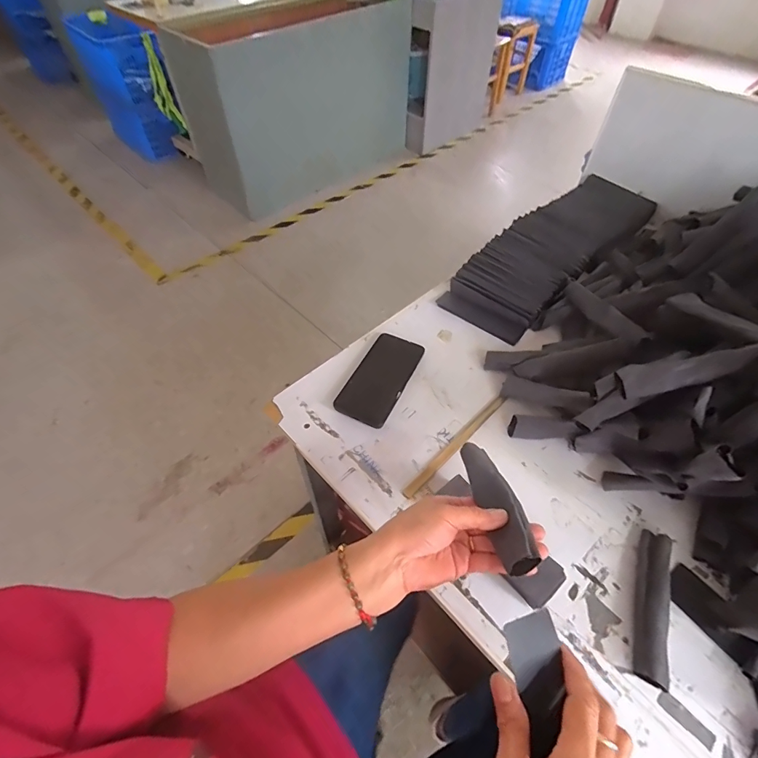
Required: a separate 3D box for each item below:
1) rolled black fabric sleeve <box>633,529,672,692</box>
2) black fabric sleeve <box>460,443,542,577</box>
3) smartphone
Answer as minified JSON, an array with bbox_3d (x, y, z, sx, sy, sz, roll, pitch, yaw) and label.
[{"bbox_3d":[0.289,0.235,0.433,0.028,0.025,0.151,18,55,13],"label":"rolled black fabric sleeve"},{"bbox_3d":[0.114,0.119,0.402,0.032,0.026,0.147,-6,32,-5],"label":"black fabric sleeve"},{"bbox_3d":[0.004,-0.002,0.616,0.077,0.015,0.163,22,56,16],"label":"smartphone"}]

